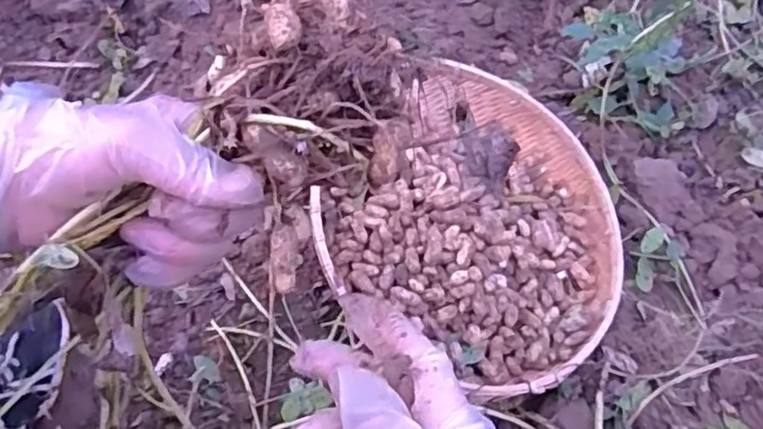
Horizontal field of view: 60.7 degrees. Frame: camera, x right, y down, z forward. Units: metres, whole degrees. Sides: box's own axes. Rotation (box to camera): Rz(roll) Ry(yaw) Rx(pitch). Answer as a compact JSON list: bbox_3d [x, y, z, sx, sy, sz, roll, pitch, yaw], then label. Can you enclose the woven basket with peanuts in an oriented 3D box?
[{"bbox_3d":[0.105,0.006,0.749,0.360,0.100,0.366,33,66,8],"label":"woven basket with peanuts"}]

